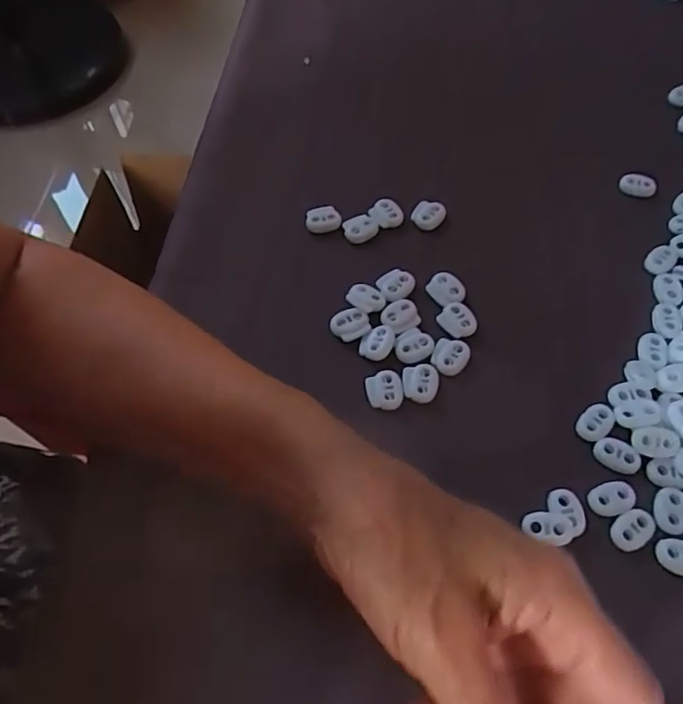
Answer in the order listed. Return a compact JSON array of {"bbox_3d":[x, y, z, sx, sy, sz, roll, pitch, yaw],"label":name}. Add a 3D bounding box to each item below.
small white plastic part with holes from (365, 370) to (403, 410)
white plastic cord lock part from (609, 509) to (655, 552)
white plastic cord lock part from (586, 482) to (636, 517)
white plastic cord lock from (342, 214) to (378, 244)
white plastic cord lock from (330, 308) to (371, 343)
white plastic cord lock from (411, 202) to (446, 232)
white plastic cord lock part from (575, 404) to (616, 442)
[{"bbox_3d":[0.023,0.019,0.310,0.019,0.004,0.021,-4,60,-3],"label":"small white plastic part with holes"},{"bbox_3d":[0.138,0.084,0.273,0.021,0.004,0.015,-23,63,-13],"label":"white plastic cord lock part"},{"bbox_3d":[0.131,0.071,0.280,0.022,0.004,0.015,-13,61,-8],"label":"white plastic cord lock part"},{"bbox_3d":[0.012,-0.079,0.372,0.022,0.005,0.017,-29,64,-16],"label":"white plastic cord lock"},{"bbox_3d":[0.005,-0.015,0.332,0.022,0.005,0.018,-17,62,-10],"label":"white plastic cord lock"},{"bbox_3d":[0.056,-0.088,0.375,0.020,0.007,0.019,25,63,14],"label":"white plastic cord lock"},{"bbox_3d":[0.133,0.037,0.302,0.015,0.005,0.021,40,67,20],"label":"white plastic cord lock part"}]

